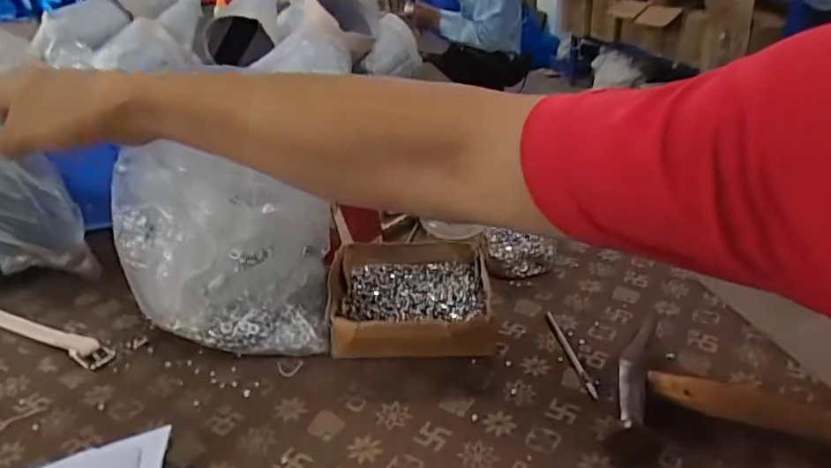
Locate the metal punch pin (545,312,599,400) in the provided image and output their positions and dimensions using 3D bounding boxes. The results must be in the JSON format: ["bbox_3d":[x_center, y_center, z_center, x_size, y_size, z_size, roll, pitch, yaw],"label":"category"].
[{"bbox_3d":[0.124,0.094,0.444,0.009,0.004,0.099,-5,29,-7],"label":"metal punch pin"}]

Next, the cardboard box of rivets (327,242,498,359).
[{"bbox_3d":[-0.004,0.054,0.496,0.144,0.038,0.143,-3,29,-3],"label":"cardboard box of rivets"}]

